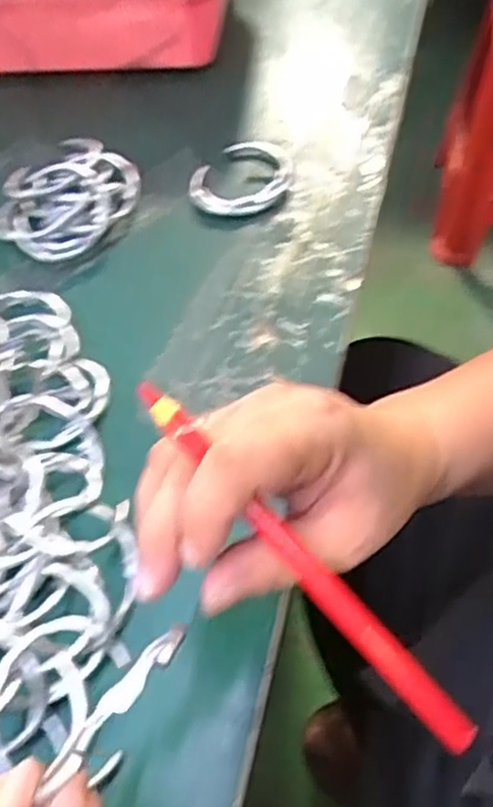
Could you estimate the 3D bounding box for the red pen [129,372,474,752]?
[{"bbox_3d":[0.021,0.056,0.234,0.014,0.007,0.163,-44,95,-23],"label":"red pen"}]

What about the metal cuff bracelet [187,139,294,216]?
[{"bbox_3d":[-0.003,-0.154,0.471,0.063,0.016,0.067,-3,55,4],"label":"metal cuff bracelet"}]

